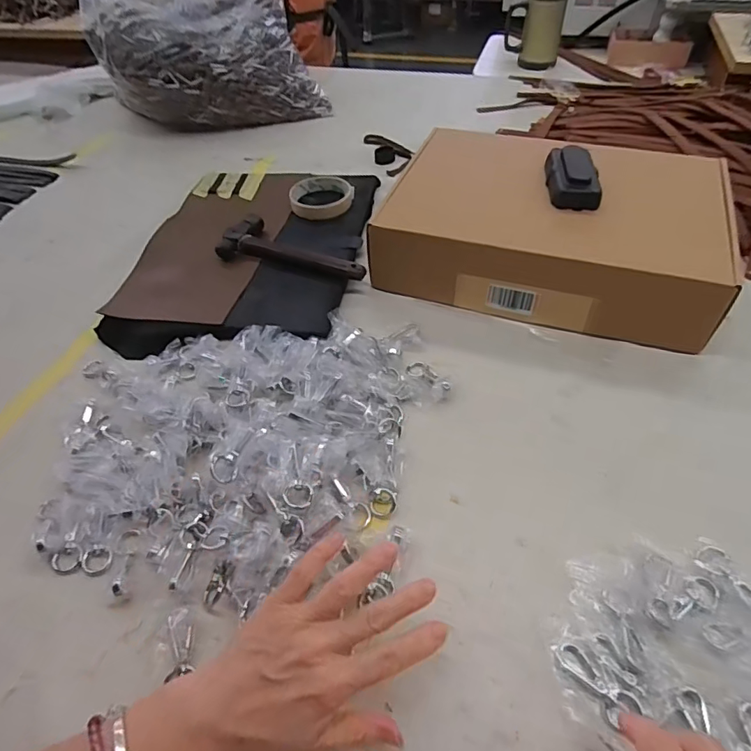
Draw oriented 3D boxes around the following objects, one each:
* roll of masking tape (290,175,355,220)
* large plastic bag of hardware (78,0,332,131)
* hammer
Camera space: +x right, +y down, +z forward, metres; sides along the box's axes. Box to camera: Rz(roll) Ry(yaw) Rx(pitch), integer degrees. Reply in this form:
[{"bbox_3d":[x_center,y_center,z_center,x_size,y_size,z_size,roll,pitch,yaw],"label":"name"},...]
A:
[{"bbox_3d":[-0.075,-0.250,0.705,0.087,0.025,0.087,-2,48,2],"label":"roll of masking tape"},{"bbox_3d":[-0.326,-0.647,0.941,0.344,0.221,0.395,-16,49,-11],"label":"large plastic bag of hardware"},{"bbox_3d":[-0.095,-0.153,0.617,0.188,0.032,0.075,14,51,15],"label":"hammer"}]

